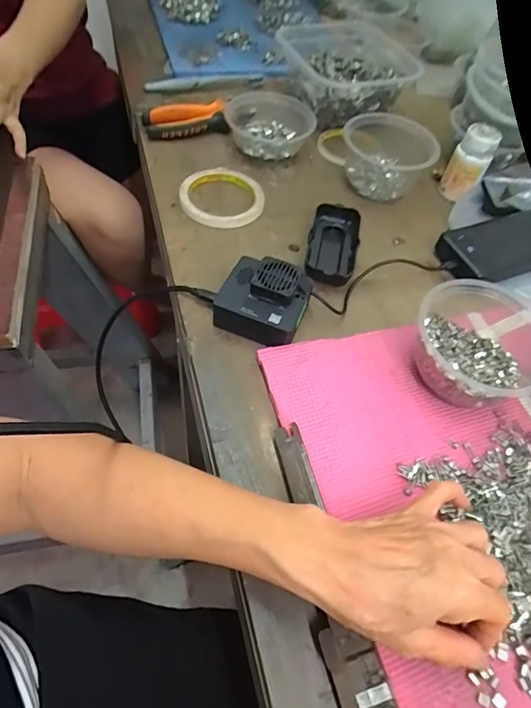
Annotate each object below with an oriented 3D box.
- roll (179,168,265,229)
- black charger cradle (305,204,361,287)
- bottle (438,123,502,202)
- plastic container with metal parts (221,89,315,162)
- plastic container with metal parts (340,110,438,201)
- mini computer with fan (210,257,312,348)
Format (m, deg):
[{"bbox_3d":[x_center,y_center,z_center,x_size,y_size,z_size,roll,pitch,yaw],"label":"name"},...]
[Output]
[{"bbox_3d":[-0.051,-0.187,0.539,0.095,0.012,0.098,2,55,-3],"label":"roll"},{"bbox_3d":[0.074,-0.120,0.501,0.053,0.024,0.110,9,55,1],"label":"black charger cradle"},{"bbox_3d":[0.250,-0.236,0.562,0.045,0.073,0.045,30,58,15],"label":"bottle"},{"bbox_3d":[0.008,-0.303,0.603,0.109,0.046,0.109,11,55,-1],"label":"plastic container with metal parts"},{"bbox_3d":[0.151,-0.252,0.571,0.103,0.061,0.101,2,55,-3],"label":"plastic container with metal parts"},{"bbox_3d":[-0.002,-0.049,0.431,0.077,0.043,0.075,25,57,12],"label":"mini computer with fan"}]

